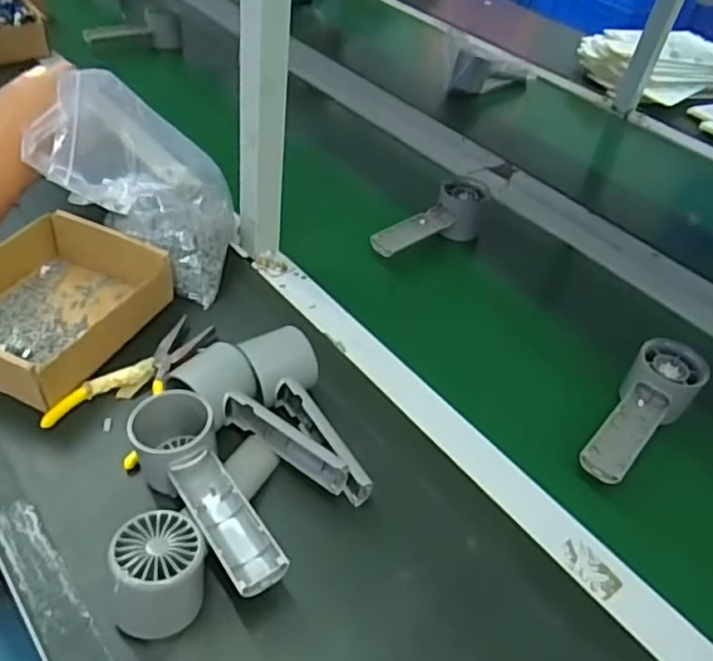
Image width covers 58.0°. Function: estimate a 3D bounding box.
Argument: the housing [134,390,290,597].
[{"bbox_3d":[-0.105,0.115,0.438,0.052,0.056,0.157,-19,49,-25],"label":"housing"}]

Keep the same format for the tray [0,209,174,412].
[{"bbox_3d":[-0.269,-0.025,0.565,0.153,0.056,0.173,21,45,14],"label":"tray"}]

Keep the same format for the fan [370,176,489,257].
[{"bbox_3d":[0.080,-0.110,0.725,0.169,0.073,0.057,-31,55,-33],"label":"fan"}]

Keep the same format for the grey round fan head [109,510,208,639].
[{"bbox_3d":[-0.122,0.151,0.400,0.053,0.062,0.055,4,43,-4],"label":"grey round fan head"}]

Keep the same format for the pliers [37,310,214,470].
[{"bbox_3d":[-0.173,0.042,0.538,0.086,0.016,0.150,22,45,15],"label":"pliers"}]

